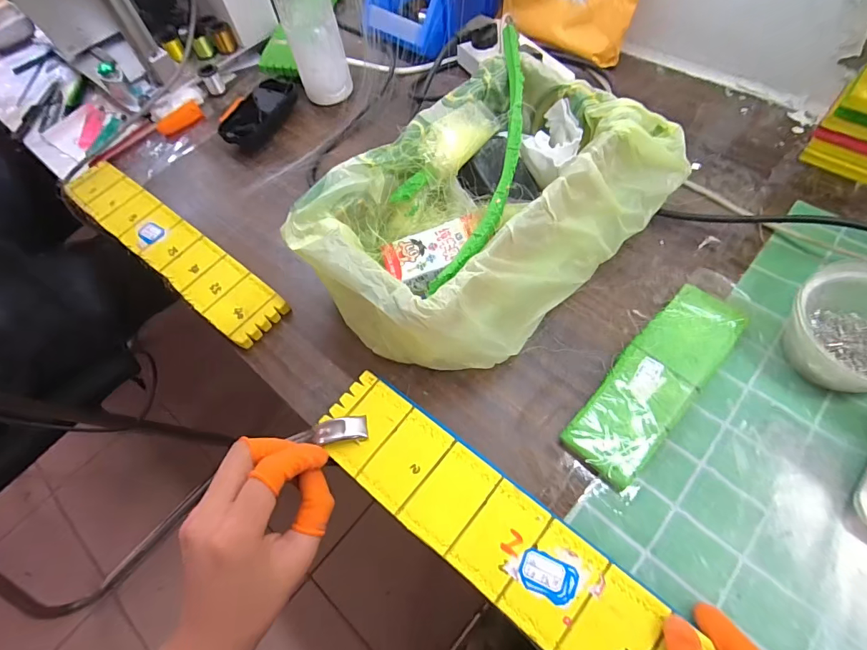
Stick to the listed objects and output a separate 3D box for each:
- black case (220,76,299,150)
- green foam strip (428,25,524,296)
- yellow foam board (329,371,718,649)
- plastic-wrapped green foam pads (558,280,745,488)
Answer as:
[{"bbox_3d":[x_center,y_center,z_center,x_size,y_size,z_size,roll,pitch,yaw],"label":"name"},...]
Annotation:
[{"bbox_3d":[-0.214,-0.272,0.551,0.052,0.030,0.133,24,66,18],"label":"black case"},{"bbox_3d":[0.049,-0.137,0.340,0.038,0.034,0.257,11,63,13],"label":"green foam strip"},{"bbox_3d":[0.047,0.143,0.280,0.311,0.005,0.069,38,69,24],"label":"yellow foam board"},{"bbox_3d":[0.175,0.041,0.342,0.057,0.019,0.180,39,72,24],"label":"plastic-wrapped green foam pads"}]

